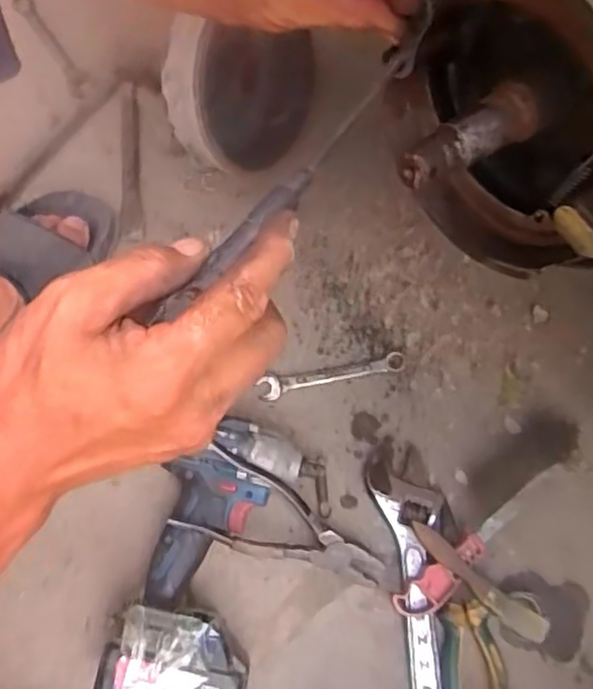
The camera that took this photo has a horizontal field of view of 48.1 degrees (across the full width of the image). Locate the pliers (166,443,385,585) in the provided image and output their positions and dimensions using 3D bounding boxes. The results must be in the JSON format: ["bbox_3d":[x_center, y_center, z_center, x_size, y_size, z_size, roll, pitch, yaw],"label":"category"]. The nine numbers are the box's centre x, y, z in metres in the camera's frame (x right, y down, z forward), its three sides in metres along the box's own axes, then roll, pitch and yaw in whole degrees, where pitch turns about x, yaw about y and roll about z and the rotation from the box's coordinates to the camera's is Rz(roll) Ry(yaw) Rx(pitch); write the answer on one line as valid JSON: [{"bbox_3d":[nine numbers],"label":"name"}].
[{"bbox_3d":[-0.008,0.164,0.572,0.186,0.022,0.072,31,75,-10],"label":"pliers"}]

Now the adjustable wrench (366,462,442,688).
[{"bbox_3d":[0.111,0.240,0.581,0.056,0.023,0.268,-7,74,-3],"label":"adjustable wrench"}]

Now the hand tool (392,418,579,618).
[{"bbox_3d":[0.173,0.152,0.608,0.046,0.034,0.233,44,77,11],"label":"hand tool"}]

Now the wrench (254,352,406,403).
[{"bbox_3d":[0.036,0.029,0.646,0.142,0.006,0.022,-13,74,-5],"label":"wrench"}]

